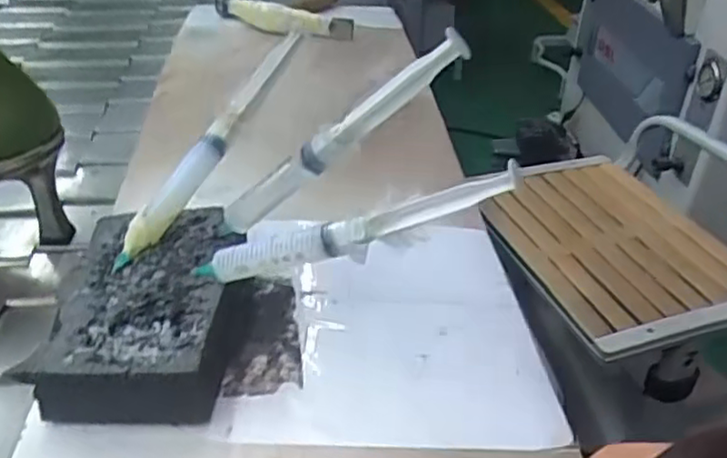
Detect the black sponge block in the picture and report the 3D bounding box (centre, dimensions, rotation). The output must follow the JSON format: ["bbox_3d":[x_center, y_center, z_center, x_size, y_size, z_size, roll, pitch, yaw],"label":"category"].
[{"bbox_3d":[-0.106,0.041,0.341,0.084,0.037,0.129,1,36,-2],"label":"black sponge block"}]

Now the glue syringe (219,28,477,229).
[{"bbox_3d":[-0.014,-0.042,0.321,0.156,0.016,0.017,-32,19,34],"label":"glue syringe"}]

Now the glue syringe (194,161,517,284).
[{"bbox_3d":[-0.010,0.002,0.300,0.167,0.017,0.014,-16,29,25],"label":"glue syringe"}]

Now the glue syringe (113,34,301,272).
[{"bbox_3d":[-0.085,-0.045,0.362,0.020,0.022,0.153,30,80,35],"label":"glue syringe"}]

